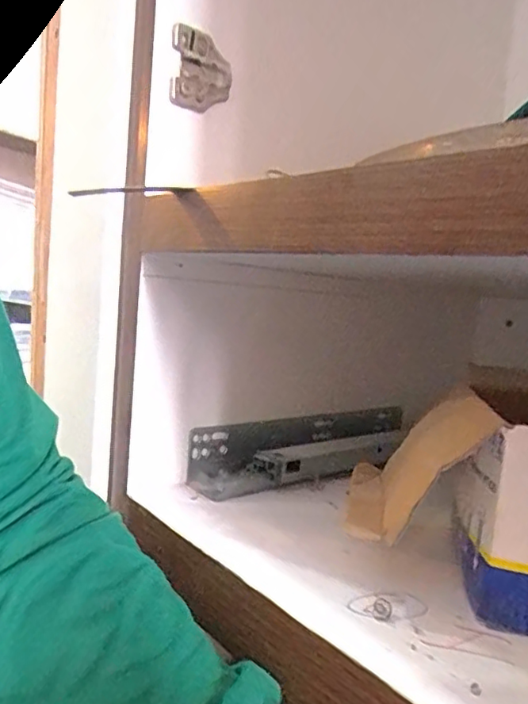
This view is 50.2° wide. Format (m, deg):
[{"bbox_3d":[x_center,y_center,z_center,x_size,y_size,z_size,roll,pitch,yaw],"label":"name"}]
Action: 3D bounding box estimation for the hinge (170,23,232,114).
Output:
[{"bbox_3d":[-0.046,-0.205,0.413,0.048,0.053,0.010,0,7,-37],"label":"hinge"}]

